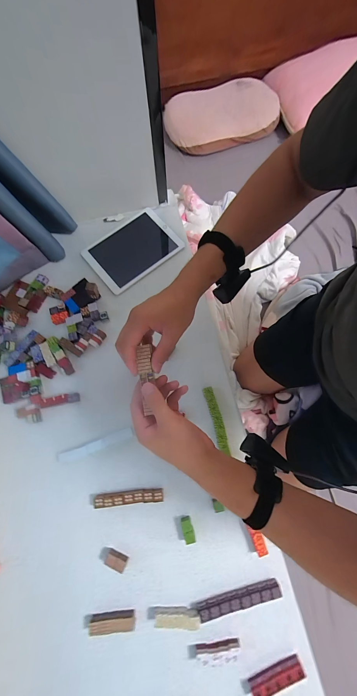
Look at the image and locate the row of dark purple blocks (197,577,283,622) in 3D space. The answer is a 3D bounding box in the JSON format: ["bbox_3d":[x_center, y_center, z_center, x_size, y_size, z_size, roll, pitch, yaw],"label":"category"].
[{"bbox_3d":[0.116,0.478,0.466,0.159,0.021,0.025,-11,76,-3],"label":"row of dark purple blocks"}]

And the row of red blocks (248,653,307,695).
[{"bbox_3d":[0.178,0.599,0.443,0.101,0.022,0.023,-22,77,-6],"label":"row of red blocks"}]

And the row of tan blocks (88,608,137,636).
[{"bbox_3d":[-0.124,0.516,0.458,0.084,0.020,0.024,-4,76,-2],"label":"row of tan blocks"}]

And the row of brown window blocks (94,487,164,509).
[{"bbox_3d":[-0.103,0.311,0.509,0.139,0.025,0.024,-4,76,-2],"label":"row of brown window blocks"}]

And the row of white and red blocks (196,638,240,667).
[{"bbox_3d":[0.074,0.564,0.452,0.080,0.024,0.027,-11,76,-3],"label":"row of white and red blocks"}]

